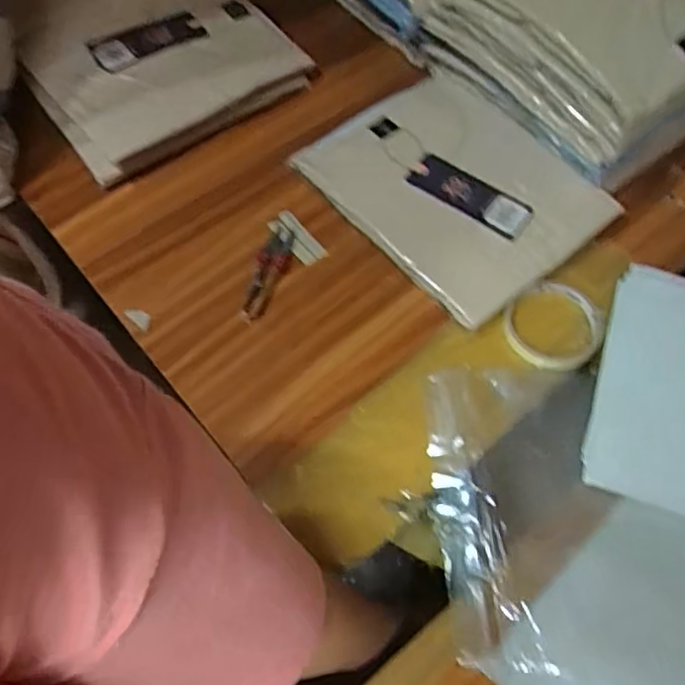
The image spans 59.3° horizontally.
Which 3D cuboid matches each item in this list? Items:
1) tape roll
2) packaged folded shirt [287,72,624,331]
[{"bbox_3d":[0.188,-0.016,0.532,0.079,0.011,0.094,39,67,18],"label":"tape roll"},{"bbox_3d":[0.102,-0.154,0.580,0.191,0.030,0.254,-40,72,-10],"label":"packaged folded shirt"}]

